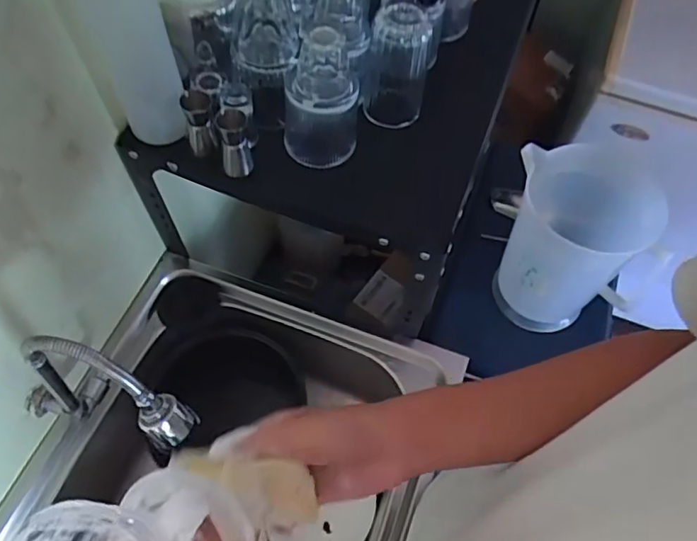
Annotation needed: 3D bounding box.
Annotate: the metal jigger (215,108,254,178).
[{"bbox_3d":[-0.124,-0.138,0.614,0.031,0.067,0.036,-8,61,-7],"label":"metal jigger"}]

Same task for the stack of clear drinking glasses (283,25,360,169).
[{"bbox_3d":[-0.030,-0.185,0.607,0.081,0.145,0.068,-1,60,-3],"label":"stack of clear drinking glasses"}]

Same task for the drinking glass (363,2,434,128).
[{"bbox_3d":[0.059,-0.242,0.660,0.075,0.139,0.072,8,60,2],"label":"drinking glass"}]

